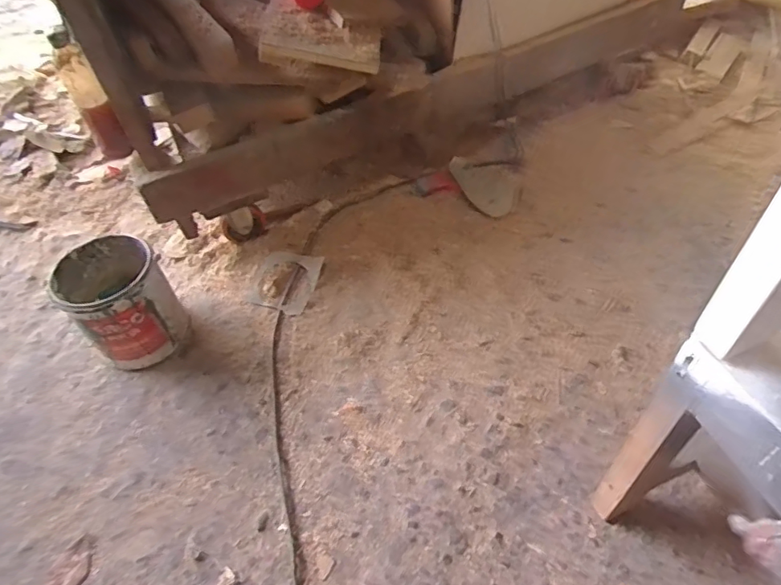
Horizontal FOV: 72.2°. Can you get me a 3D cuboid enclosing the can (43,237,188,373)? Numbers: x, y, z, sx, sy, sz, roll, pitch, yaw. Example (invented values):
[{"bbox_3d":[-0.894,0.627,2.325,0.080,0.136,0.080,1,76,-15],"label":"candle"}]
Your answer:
[{"bbox_3d":[-0.517,0.018,1.047,0.175,0.199,0.214,-40,58,-22],"label":"can"}]

